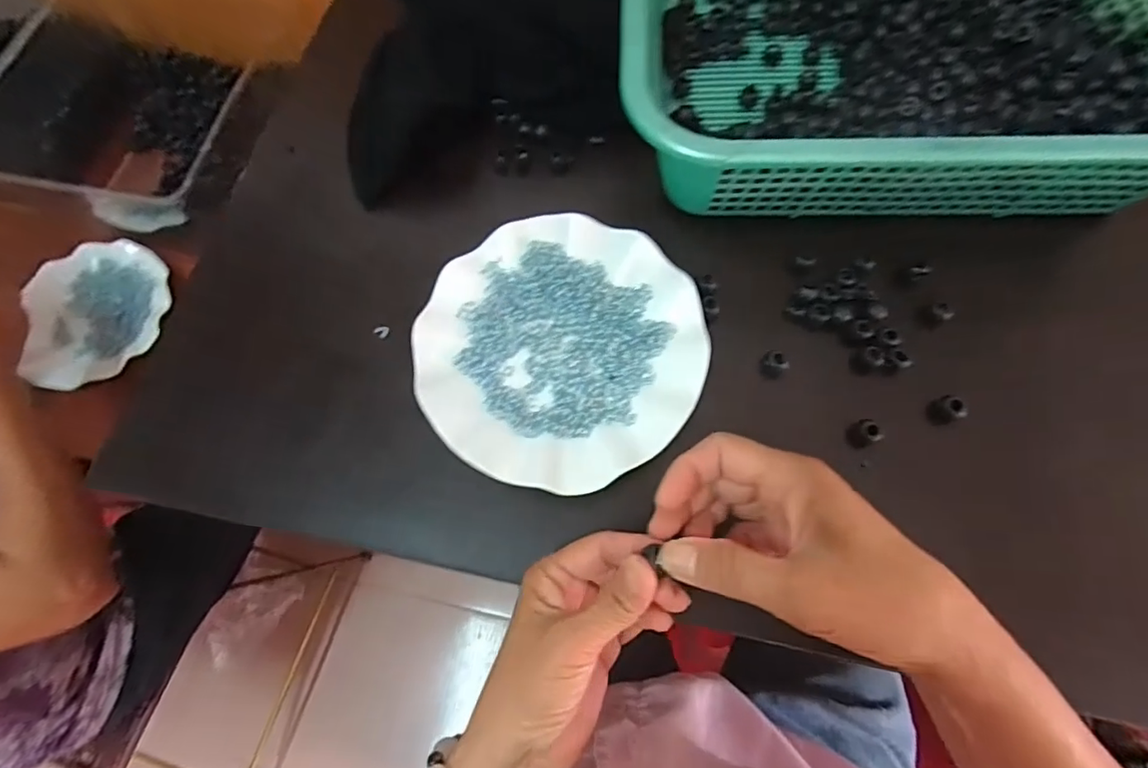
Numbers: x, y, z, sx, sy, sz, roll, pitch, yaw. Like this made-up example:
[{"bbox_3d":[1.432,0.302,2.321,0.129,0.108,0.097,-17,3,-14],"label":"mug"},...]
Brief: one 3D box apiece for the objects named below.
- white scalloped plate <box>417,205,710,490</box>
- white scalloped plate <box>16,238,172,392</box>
[{"bbox_3d":[-0.009,-0.024,0.362,0.180,0.018,0.179,-1,70,2],"label":"white scalloped plate"},{"bbox_3d":[-0.568,-0.085,0.649,0.175,0.036,0.173,-1,70,2],"label":"white scalloped plate"}]

